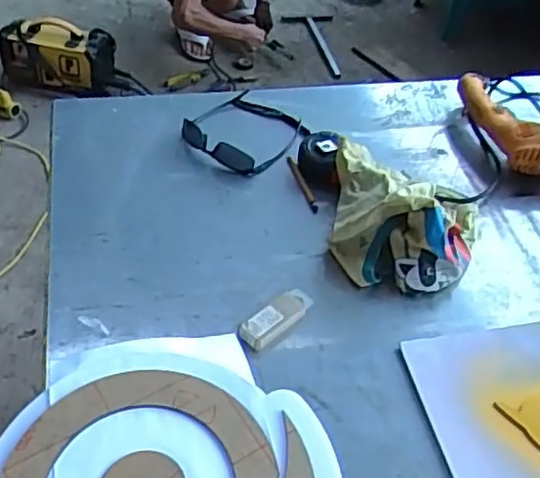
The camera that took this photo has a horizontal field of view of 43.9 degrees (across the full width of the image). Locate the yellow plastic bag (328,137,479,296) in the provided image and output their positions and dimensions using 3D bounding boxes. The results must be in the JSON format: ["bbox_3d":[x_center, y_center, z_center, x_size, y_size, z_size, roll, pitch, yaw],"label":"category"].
[{"bbox_3d":[0.184,-0.042,0.884,0.197,0.091,0.218,8,43,2],"label":"yellow plastic bag"}]

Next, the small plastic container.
[{"bbox_3d":[0.010,0.090,0.783,0.036,0.017,0.106,36,53,26],"label":"small plastic container"}]

